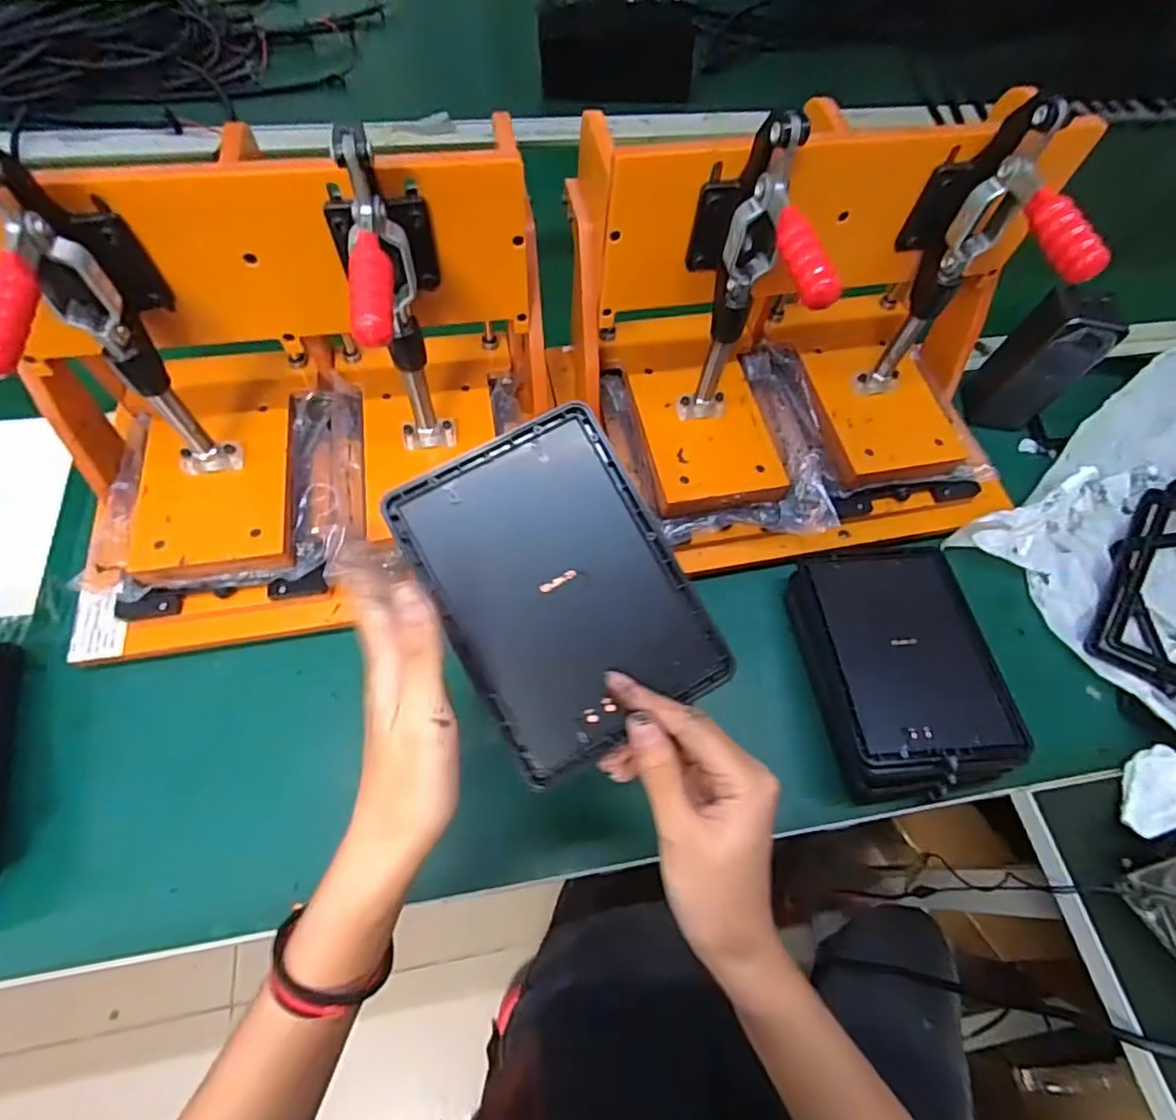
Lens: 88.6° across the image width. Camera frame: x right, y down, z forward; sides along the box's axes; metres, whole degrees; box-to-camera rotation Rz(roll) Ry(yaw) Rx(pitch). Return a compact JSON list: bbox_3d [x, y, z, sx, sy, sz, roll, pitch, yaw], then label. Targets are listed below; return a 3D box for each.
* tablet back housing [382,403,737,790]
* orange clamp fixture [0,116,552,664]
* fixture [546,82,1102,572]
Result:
[{"bbox_3d":[-0.014,0.013,0.303,0.118,0.006,0.161,-29,84,-8],"label":"tablet back housing"},{"bbox_3d":[-0.204,-0.111,0.401,0.361,0.248,0.213,-11,64,-9],"label":"orange clamp fixture"},{"bbox_3d":[0.172,-0.161,0.450,0.353,0.241,0.226,-8,64,-8],"label":"fixture"}]

